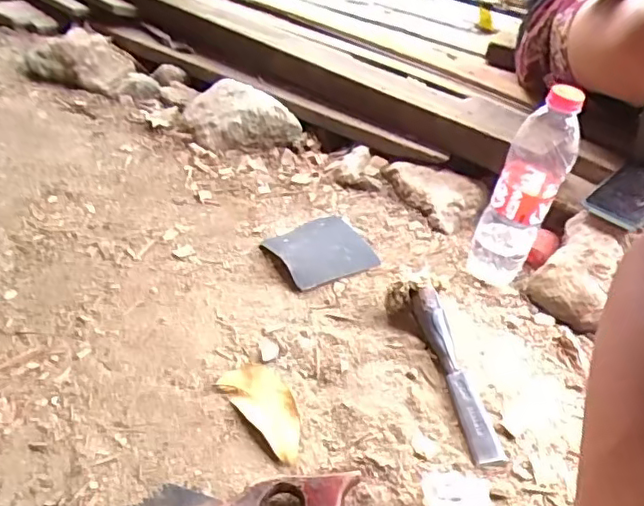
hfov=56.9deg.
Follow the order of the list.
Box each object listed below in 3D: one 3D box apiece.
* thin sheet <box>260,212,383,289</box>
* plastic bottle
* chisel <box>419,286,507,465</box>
[{"bbox_3d":[-0.002,-0.011,0.702,0.115,0.021,0.113,-18,44,-26],"label":"thin sheet"},{"bbox_3d":[0.215,-0.068,0.634,0.072,0.222,0.060,20,41,19],"label":"plastic bottle"},{"bbox_3d":[0.123,0.109,0.546,0.027,0.025,0.172,-5,52,-12],"label":"chisel"}]

